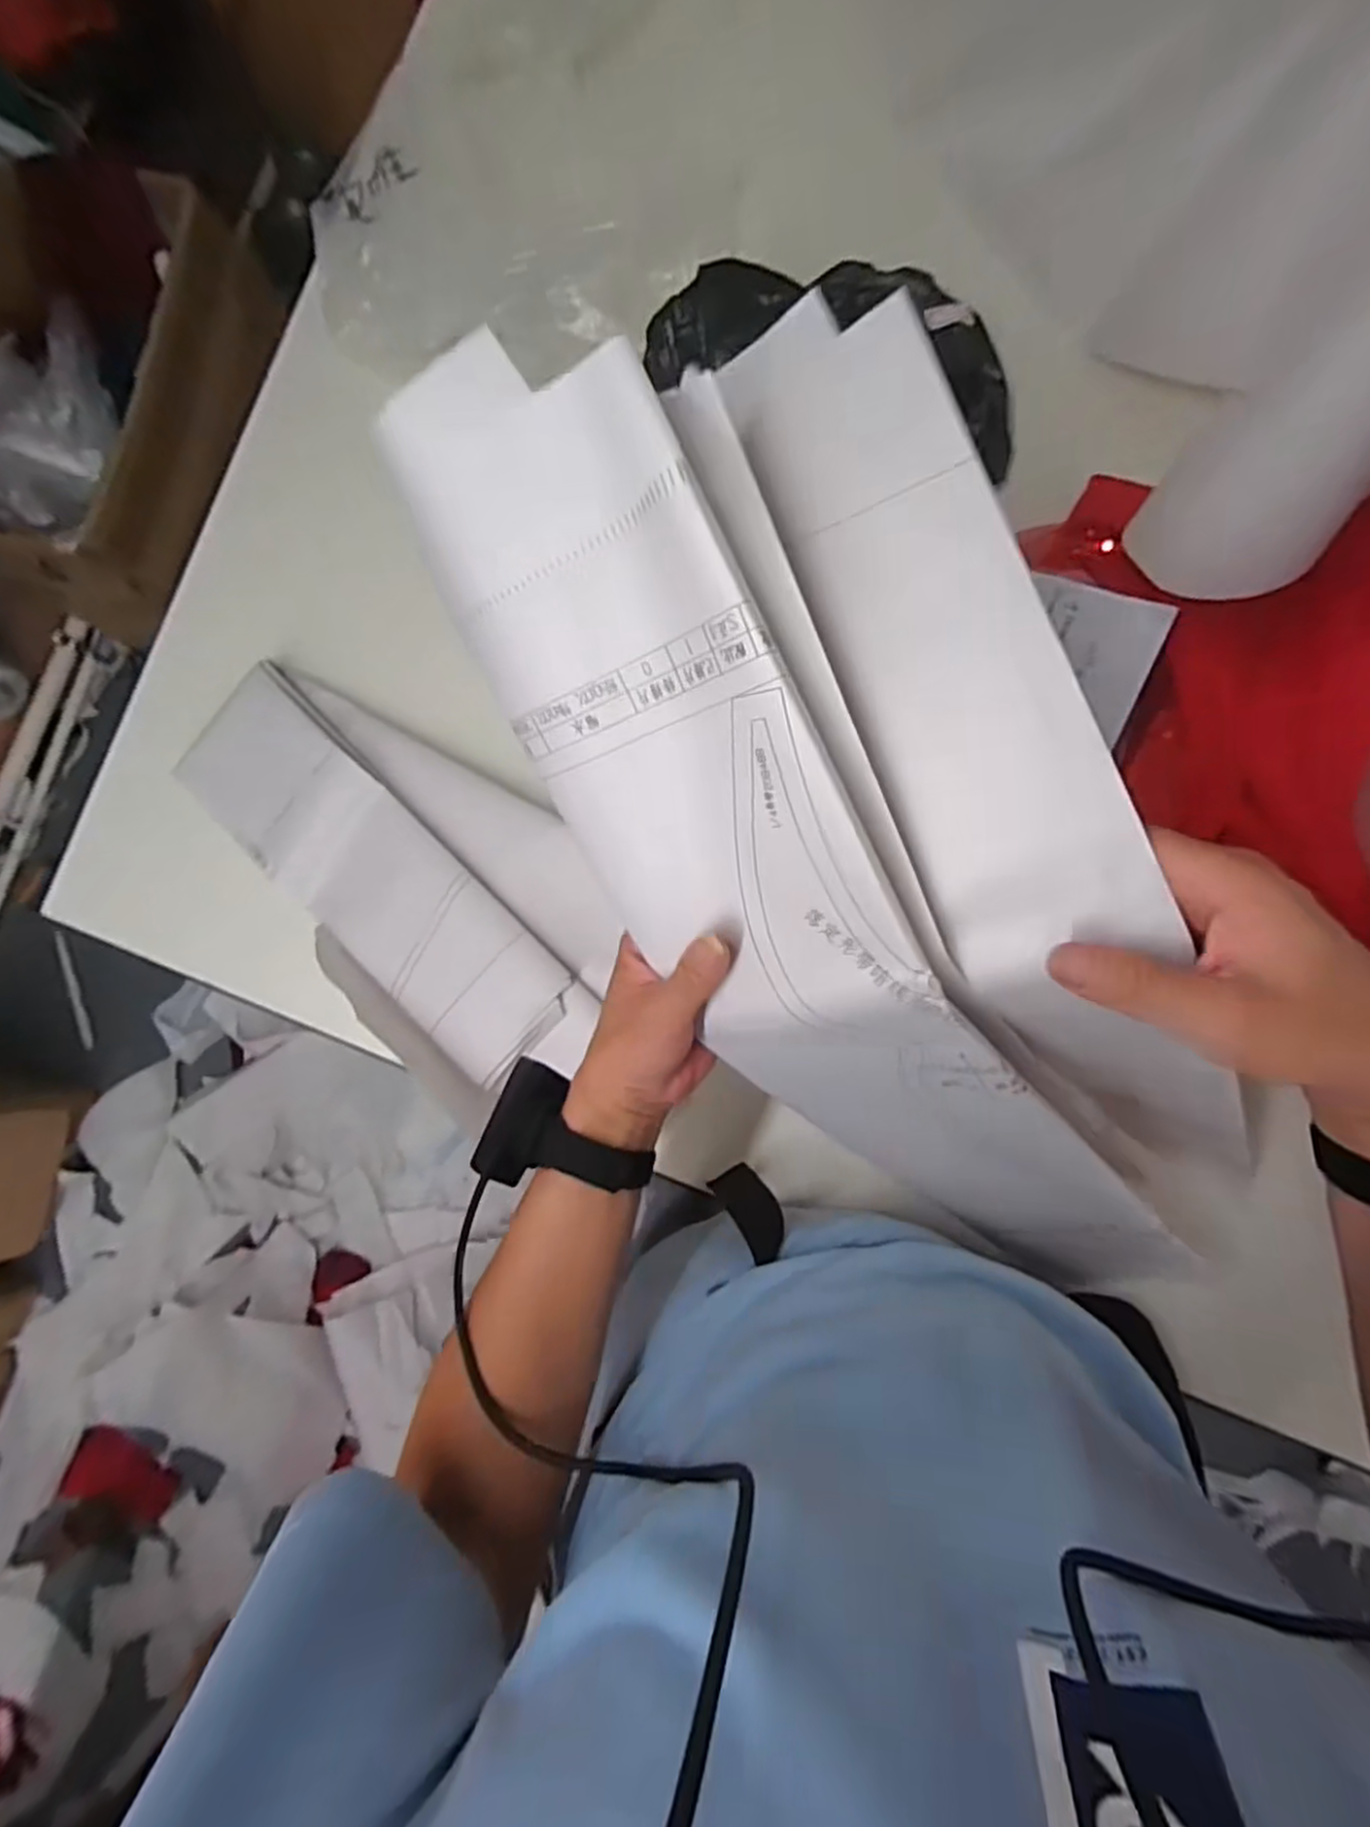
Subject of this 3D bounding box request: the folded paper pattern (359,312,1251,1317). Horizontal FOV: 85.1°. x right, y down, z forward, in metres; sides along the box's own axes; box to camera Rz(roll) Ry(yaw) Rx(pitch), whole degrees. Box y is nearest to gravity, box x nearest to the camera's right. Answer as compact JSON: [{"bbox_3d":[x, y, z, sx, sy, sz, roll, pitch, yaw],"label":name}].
[{"bbox_3d":[0.094,-0.019,0.336,0.220,0.117,0.509,-34,103,2],"label":"folded paper pattern"}]

